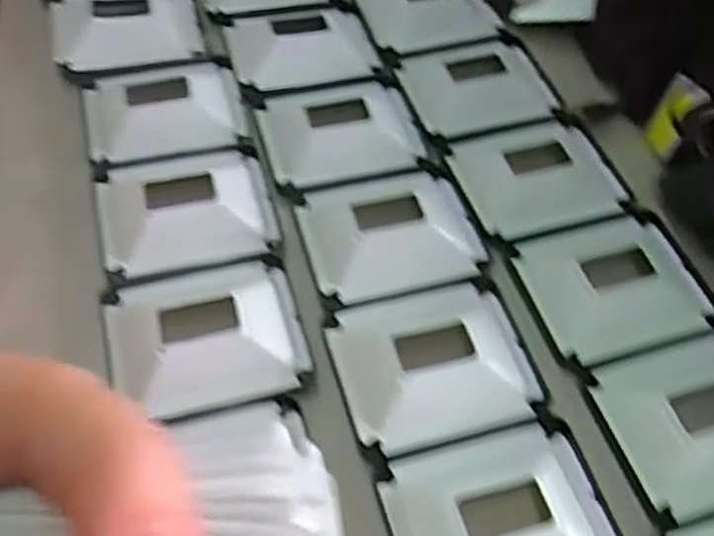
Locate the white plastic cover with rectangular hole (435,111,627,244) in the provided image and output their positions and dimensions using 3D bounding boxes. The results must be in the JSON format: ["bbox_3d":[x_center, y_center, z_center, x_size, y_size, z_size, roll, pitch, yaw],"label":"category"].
[{"bbox_3d":[0.091,-0.049,0.379,0.076,0.015,0.069,-13,56,-14],"label":"white plastic cover with rectangular hole"}]

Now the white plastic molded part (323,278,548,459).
[{"bbox_3d":[0.032,0.036,0.310,0.080,0.012,0.069,-10,55,-12],"label":"white plastic molded part"}]

